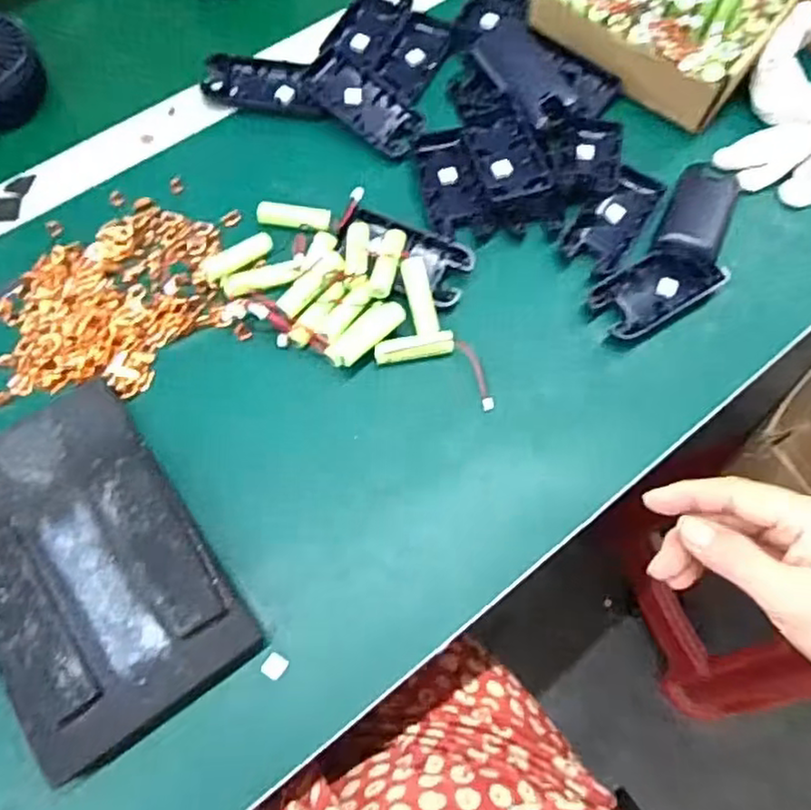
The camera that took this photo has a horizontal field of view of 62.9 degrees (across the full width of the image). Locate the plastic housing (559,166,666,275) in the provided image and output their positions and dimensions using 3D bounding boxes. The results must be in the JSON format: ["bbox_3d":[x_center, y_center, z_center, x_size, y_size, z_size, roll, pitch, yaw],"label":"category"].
[{"bbox_3d":[0.150,-0.133,0.475,0.041,0.012,0.090,35,71,15],"label":"plastic housing"}]

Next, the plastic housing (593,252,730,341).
[{"bbox_3d":[0.172,-0.079,0.456,0.089,0.010,0.047,-30,69,-12],"label":"plastic housing"}]

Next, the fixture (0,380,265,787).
[{"bbox_3d":[-0.174,0.079,0.353,0.114,0.026,0.189,-34,70,-14],"label":"fixture"}]

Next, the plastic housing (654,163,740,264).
[{"bbox_3d":[0.214,-0.142,0.478,0.042,0.012,0.091,24,68,11],"label":"plastic housing"}]

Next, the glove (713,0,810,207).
[{"bbox_3d":[0.270,-0.217,0.485,0.071,0.025,0.139,5,85,1],"label":"glove"}]

